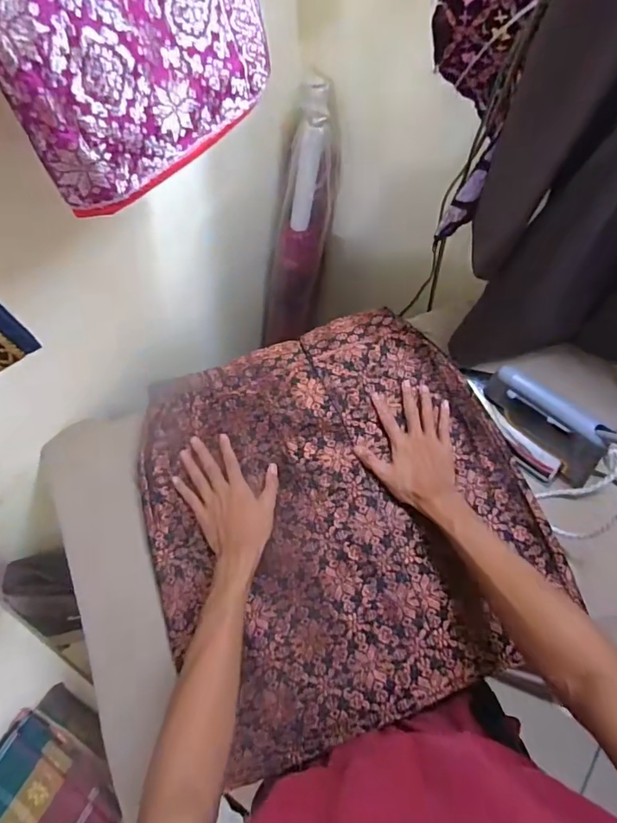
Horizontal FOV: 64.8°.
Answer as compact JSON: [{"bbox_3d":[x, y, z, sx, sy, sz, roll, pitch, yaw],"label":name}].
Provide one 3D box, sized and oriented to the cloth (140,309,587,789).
[{"bbox_3d":[0.034,0.121,0.622,0.460,0.036,0.477,-22,69,-8],"label":"cloth"}]

